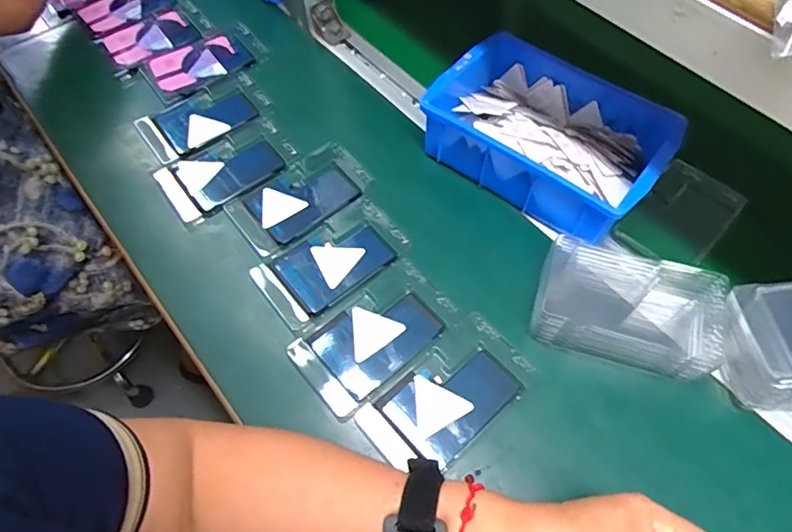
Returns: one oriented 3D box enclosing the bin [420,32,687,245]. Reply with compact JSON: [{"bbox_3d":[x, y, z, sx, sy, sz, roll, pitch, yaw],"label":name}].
[{"bbox_3d":[0.141,-0.120,0.479,0.197,0.068,0.148,35,67,18],"label":"bin"}]

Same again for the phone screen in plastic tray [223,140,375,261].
[{"bbox_3d":[-0.087,-0.065,0.479,0.122,0.013,0.070,-36,67,-17],"label":"phone screen in plastic tray"}]

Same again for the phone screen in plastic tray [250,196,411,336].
[{"bbox_3d":[-0.054,-0.005,0.448,0.124,0.010,0.070,-38,67,-18],"label":"phone screen in plastic tray"}]

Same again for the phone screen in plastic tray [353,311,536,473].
[{"bbox_3d":[0.039,0.096,0.389,0.124,0.010,0.072,-38,67,-18],"label":"phone screen in plastic tray"}]

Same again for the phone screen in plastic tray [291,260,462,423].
[{"bbox_3d":[-0.017,0.054,0.415,0.124,0.010,0.073,-37,67,-18],"label":"phone screen in plastic tray"}]

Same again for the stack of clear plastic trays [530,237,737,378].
[{"bbox_3d":[0.178,0.033,0.403,0.131,0.046,0.077,17,63,10],"label":"stack of clear plastic trays"}]

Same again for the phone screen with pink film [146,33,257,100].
[{"bbox_3d":[-0.208,-0.217,0.562,0.099,0.010,0.061,-31,65,-15],"label":"phone screen with pink film"}]

